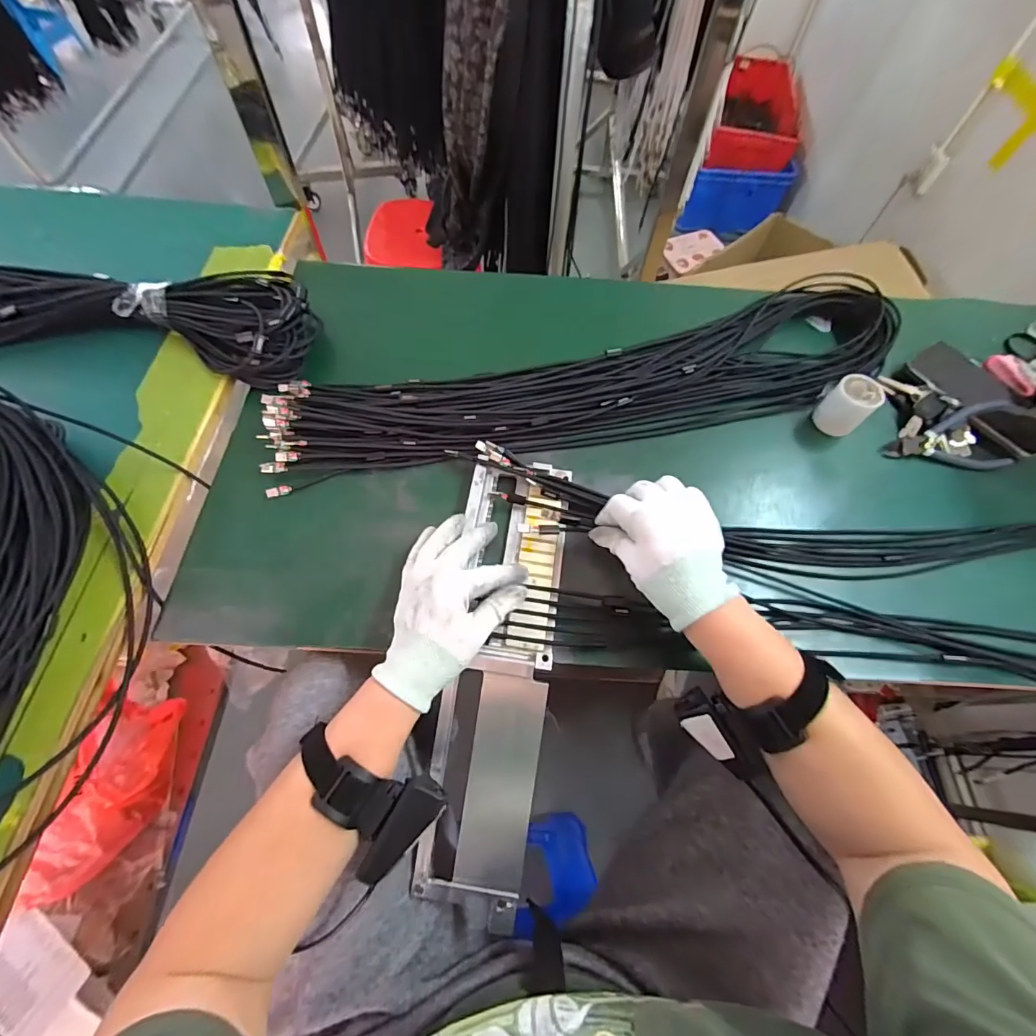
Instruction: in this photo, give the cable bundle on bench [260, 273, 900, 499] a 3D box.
[{"bbox_3d":[0.086,-0.159,0.525,0.728,0.043,0.158,-12,65,-8],"label":"cable bundle on bench"}]

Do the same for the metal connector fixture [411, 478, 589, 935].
[{"bbox_3d":[-0.017,0.126,0.410,0.100,0.044,0.387,7,75,2],"label":"metal connector fixture"}]

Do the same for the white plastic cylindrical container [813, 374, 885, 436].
[{"bbox_3d":[0.370,-0.127,0.510,0.038,0.051,0.047,-35,70,-17],"label":"white plastic cylindrical container"}]

